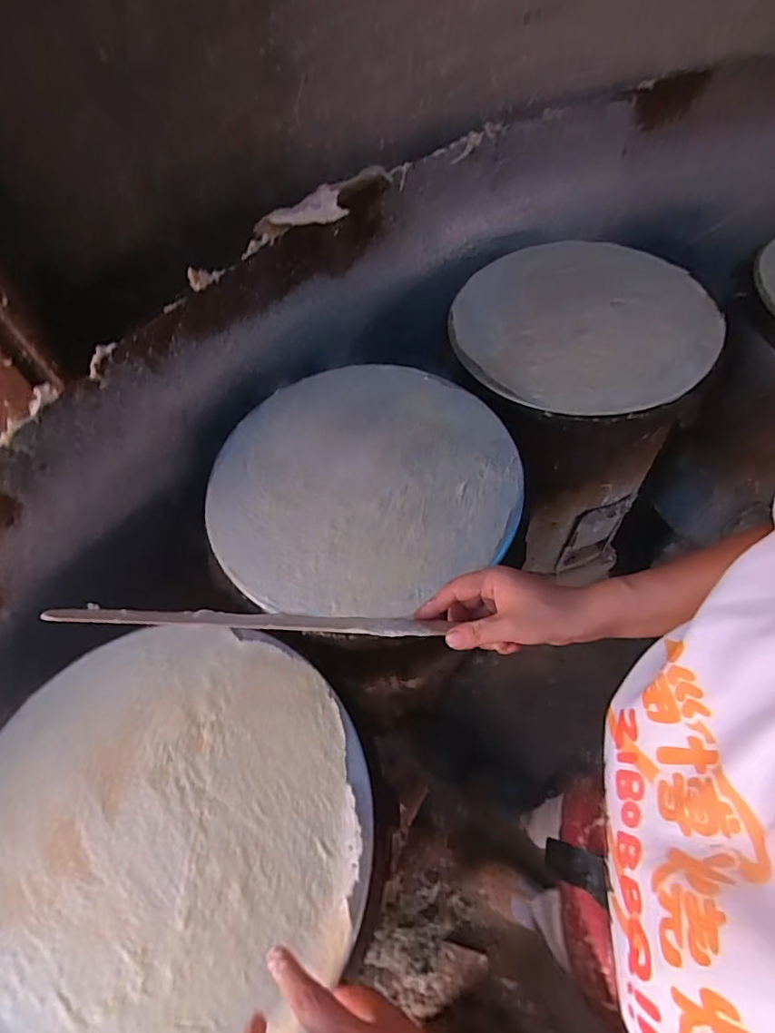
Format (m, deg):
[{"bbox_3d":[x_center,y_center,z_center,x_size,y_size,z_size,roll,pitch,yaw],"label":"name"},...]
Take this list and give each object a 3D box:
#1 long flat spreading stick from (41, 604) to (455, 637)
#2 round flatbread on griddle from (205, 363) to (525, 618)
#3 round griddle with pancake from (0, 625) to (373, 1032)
[{"bbox_3d":[-0.100,0.083,0.406,0.302,0.016,0.017,5,57,-11],"label":"long flat spreading stick"},{"bbox_3d":[-0.034,-0.050,0.611,0.360,0.027,0.335,-1,58,2],"label":"round flatbread on griddle"},{"bbox_3d":[-0.194,0.267,0.436,0.343,0.020,0.353,-23,60,-11],"label":"round griddle with pancake"}]

